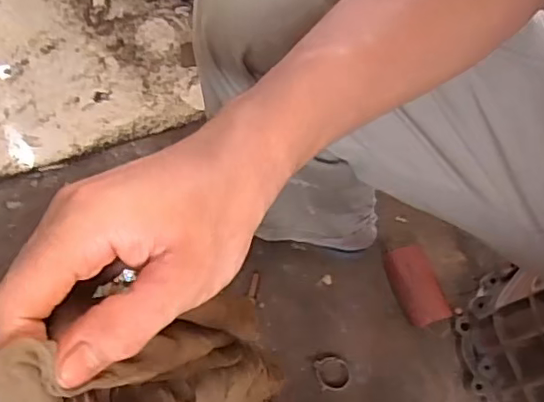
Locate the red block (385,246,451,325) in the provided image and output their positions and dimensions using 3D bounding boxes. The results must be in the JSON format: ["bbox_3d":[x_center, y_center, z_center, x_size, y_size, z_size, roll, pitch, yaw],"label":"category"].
[{"bbox_3d":[0.189,0.110,0.769,0.046,0.046,0.104,-19,70,-8],"label":"red block"}]

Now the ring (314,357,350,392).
[{"bbox_3d":[0.077,0.218,0.737,0.041,0.009,0.040,0,69,-1],"label":"ring"}]

